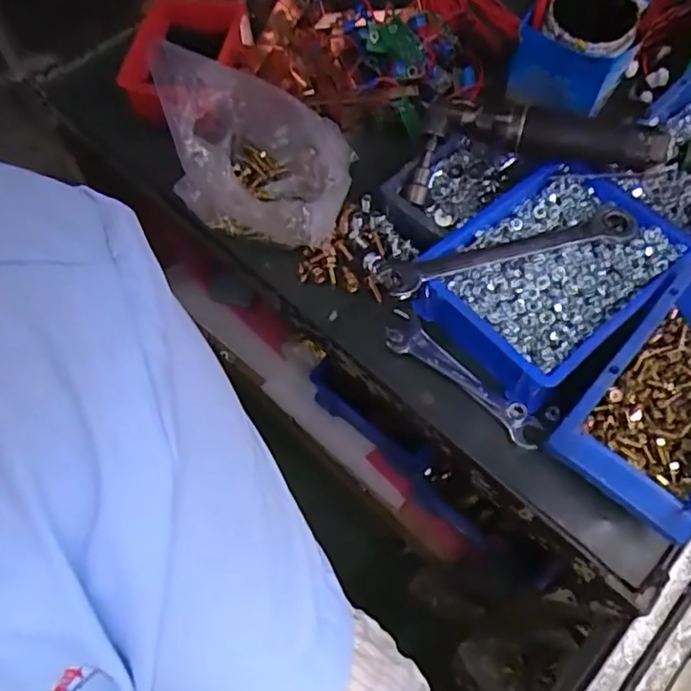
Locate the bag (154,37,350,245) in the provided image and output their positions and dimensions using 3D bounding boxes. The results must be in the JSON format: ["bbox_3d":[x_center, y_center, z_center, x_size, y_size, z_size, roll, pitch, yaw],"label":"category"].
[{"bbox_3d":[-0.088,-0.165,0.559,0.182,0.108,0.140,8,63,4],"label":"bag"}]

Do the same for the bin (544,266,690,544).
[{"bbox_3d":[0.253,0.040,0.471,0.113,0.083,0.186,38,69,17],"label":"bin"}]

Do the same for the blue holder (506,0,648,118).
[{"bbox_3d":[0.216,-0.285,0.583,0.100,0.077,0.096,19,65,9],"label":"blue holder"}]

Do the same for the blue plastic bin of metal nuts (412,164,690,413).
[{"bbox_3d":[0.174,-0.059,0.525,0.197,0.065,0.141,-37,69,-17],"label":"blue plastic bin of metal nuts"}]

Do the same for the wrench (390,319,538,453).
[{"bbox_3d":[0.094,0.029,0.511,0.151,0.011,0.033,41,70,19],"label":"wrench"}]

